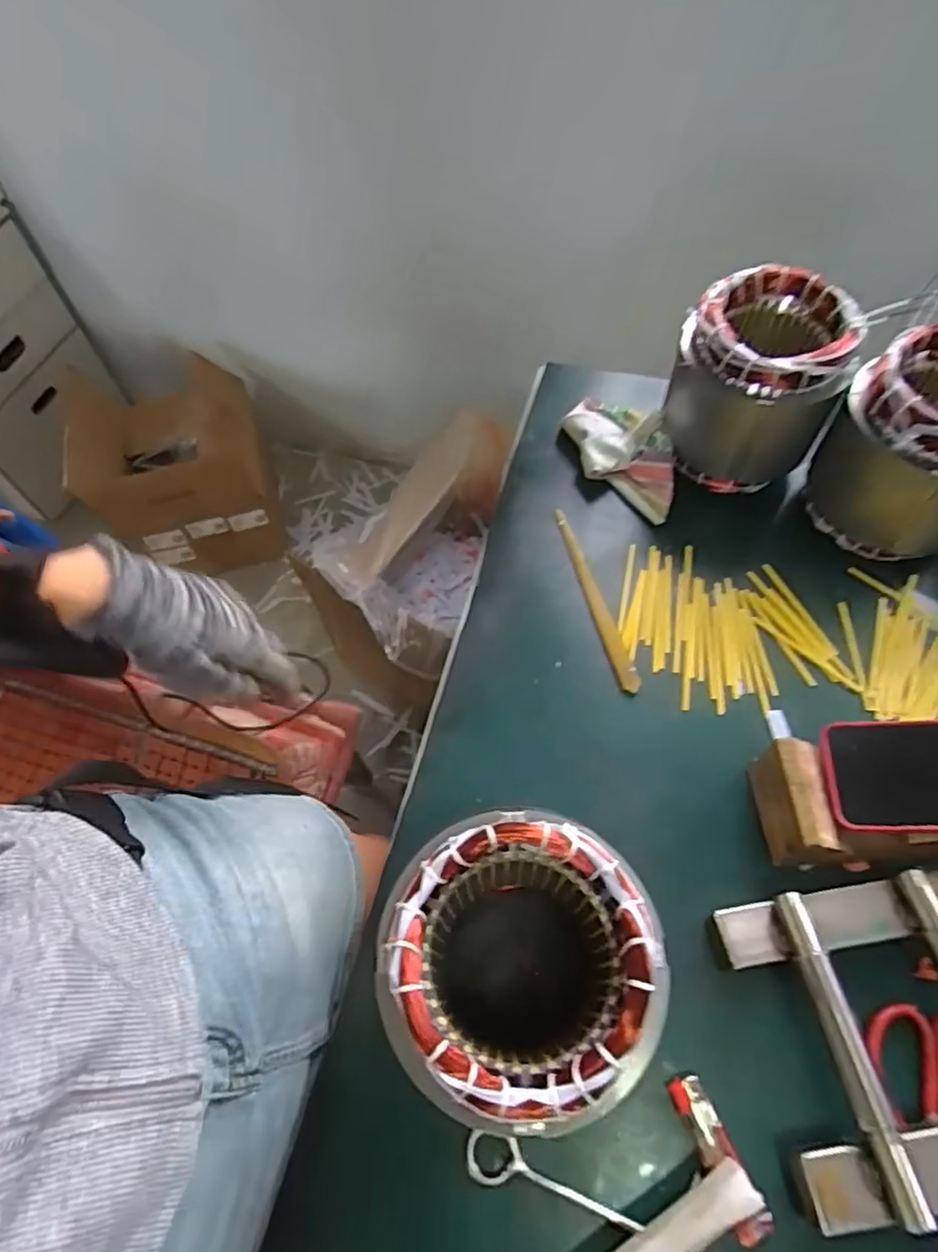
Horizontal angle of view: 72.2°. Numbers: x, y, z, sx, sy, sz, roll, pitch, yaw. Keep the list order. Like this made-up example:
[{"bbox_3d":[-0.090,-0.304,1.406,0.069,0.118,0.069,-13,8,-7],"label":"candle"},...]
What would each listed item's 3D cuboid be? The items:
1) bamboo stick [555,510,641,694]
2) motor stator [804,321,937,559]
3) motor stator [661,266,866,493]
[{"bbox_3d":[0.120,-0.030,0.621,0.018,0.013,0.206,-14,61,-5],"label":"bamboo stick"},{"bbox_3d":[0.417,-0.158,0.593,0.143,0.168,0.143,-1,60,2],"label":"motor stator"},{"bbox_3d":[0.277,-0.230,0.642,0.147,0.170,0.140,9,61,8],"label":"motor stator"}]

